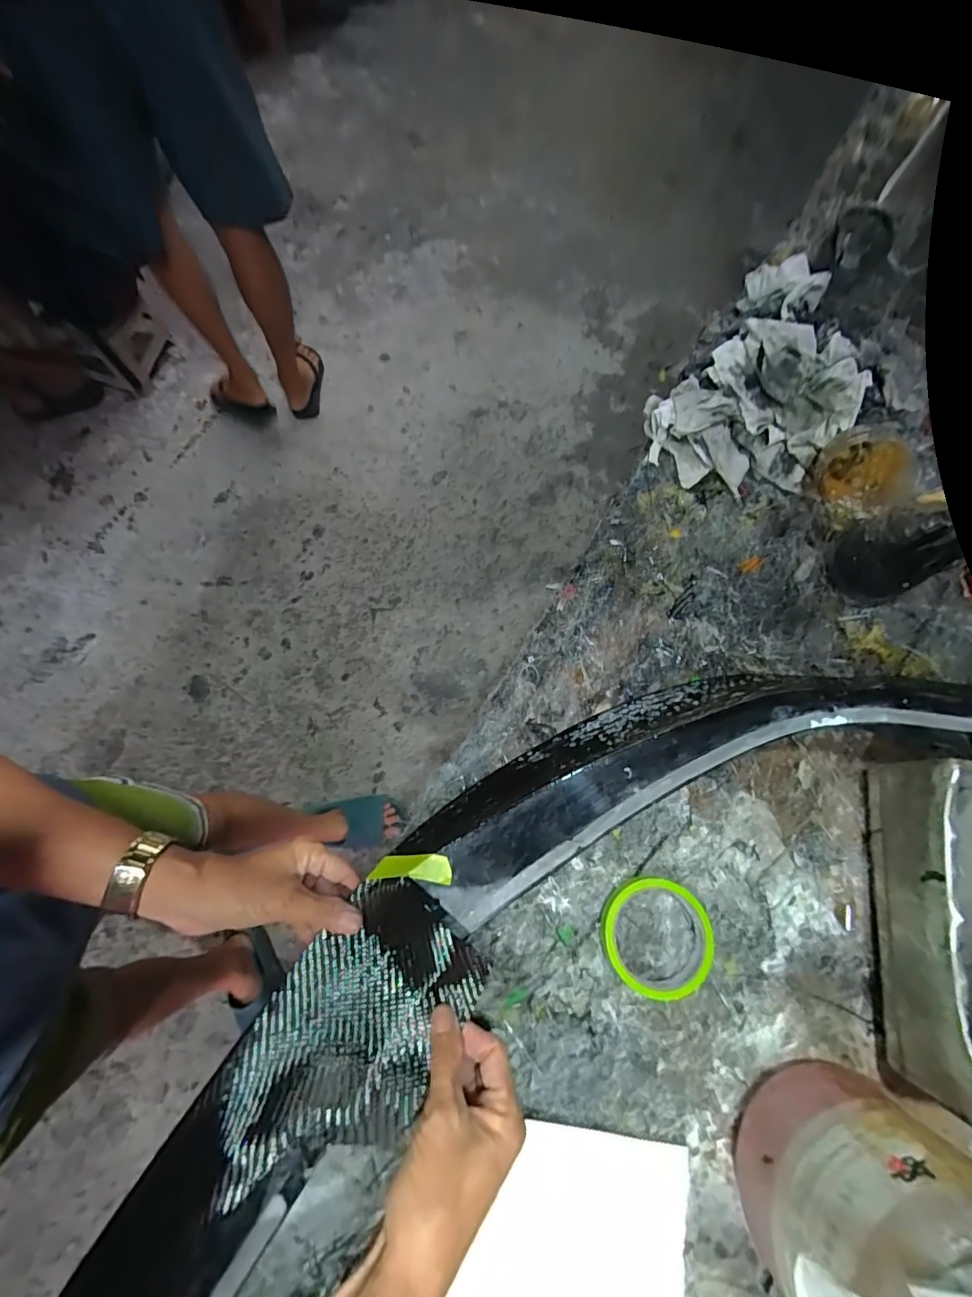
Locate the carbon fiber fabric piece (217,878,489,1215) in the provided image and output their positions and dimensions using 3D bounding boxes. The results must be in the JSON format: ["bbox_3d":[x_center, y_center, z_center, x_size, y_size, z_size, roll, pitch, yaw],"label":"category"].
[{"bbox_3d":[-0.093,0.259,0.333,0.115,0.034,0.184,40,75,15],"label":"carbon fiber fabric piece"}]

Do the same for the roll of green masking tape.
[{"bbox_3d":[0.148,0.250,0.425,0.090,0.025,0.092,0,73,1],"label":"roll of green masking tape"}]

